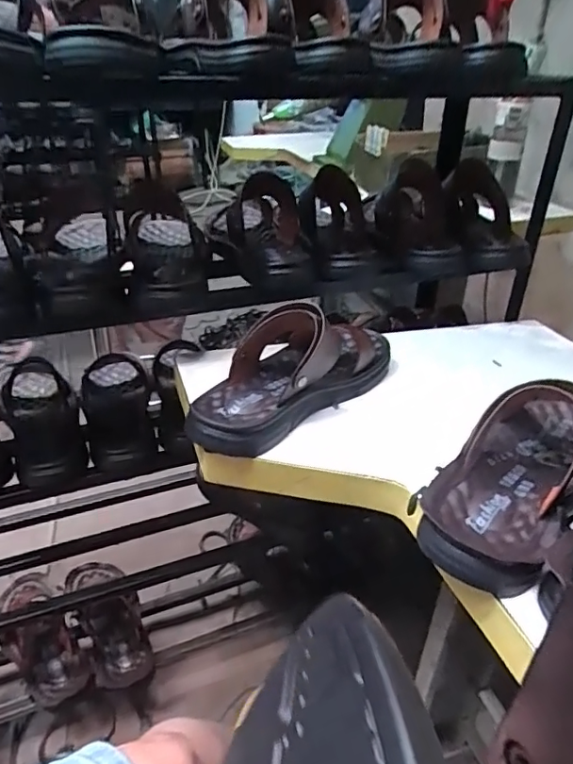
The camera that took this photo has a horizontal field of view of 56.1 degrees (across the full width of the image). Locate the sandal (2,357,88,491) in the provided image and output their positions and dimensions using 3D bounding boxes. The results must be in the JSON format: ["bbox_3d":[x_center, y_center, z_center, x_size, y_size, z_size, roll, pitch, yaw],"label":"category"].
[{"bbox_3d":[-0.351,0.034,0.762,0.099,0.071,0.272,-15,36,-24],"label":"sandal"}]

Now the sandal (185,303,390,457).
[{"bbox_3d":[0.007,-0.025,0.563,0.100,0.098,0.262,28,41,35],"label":"sandal"}]

